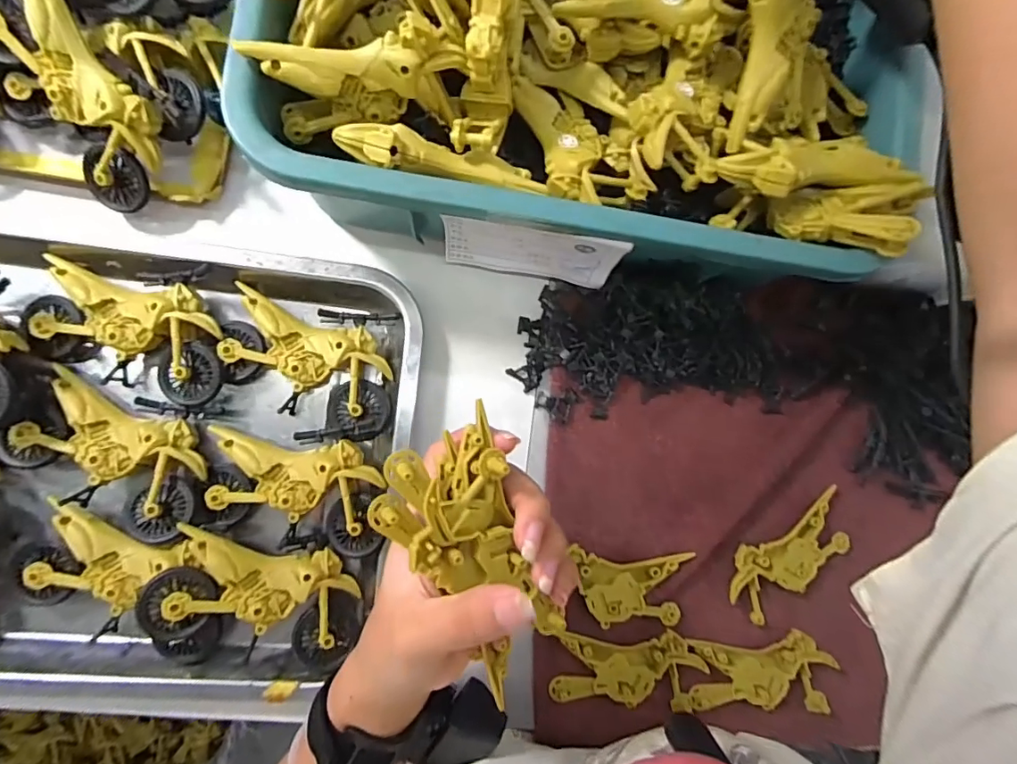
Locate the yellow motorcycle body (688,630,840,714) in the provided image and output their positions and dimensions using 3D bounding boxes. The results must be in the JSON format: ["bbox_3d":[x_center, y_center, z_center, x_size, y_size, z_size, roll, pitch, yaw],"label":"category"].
[{"bbox_3d":[0.172,0.197,0.345,0.098,0.011,0.050,5,86,-8],"label":"yellow motorcycle body"}]

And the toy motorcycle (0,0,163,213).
[{"bbox_3d":[-0.238,-0.162,0.278,0.056,0.034,0.122,-31,111,-9],"label":"toy motorcycle"}]

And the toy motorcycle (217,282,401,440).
[{"bbox_3d":[-0.124,-0.012,0.319,0.101,0.027,0.075,8,86,-8],"label":"toy motorcycle"}]

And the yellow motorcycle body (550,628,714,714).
[{"bbox_3d":[0.079,0.188,0.330,0.095,0.007,0.048,9,86,-8],"label":"yellow motorcycle body"}]

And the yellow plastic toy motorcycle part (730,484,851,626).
[{"bbox_3d":[0.197,0.123,0.354,0.099,0.008,0.049,-32,92,-9],"label":"yellow plastic toy motorcycle part"}]

